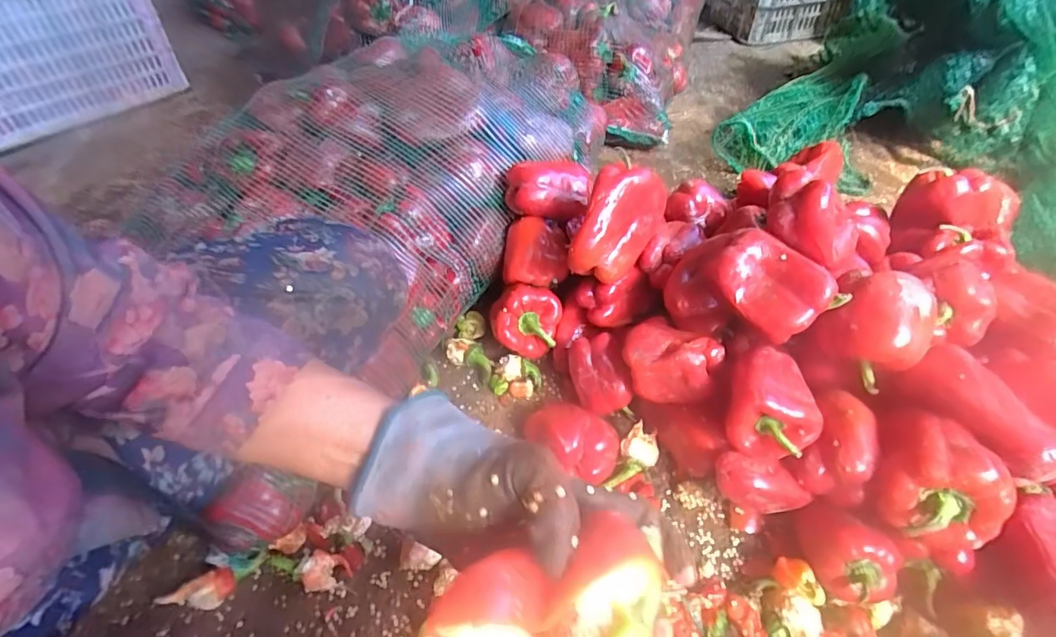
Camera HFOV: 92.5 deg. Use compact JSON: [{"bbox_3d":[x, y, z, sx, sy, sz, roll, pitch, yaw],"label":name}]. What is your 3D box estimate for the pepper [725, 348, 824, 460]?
[{"bbox_3d":[0.211,0.074,0.438,0.070,0.060,0.071,17,49,19],"label":"pepper"}]

